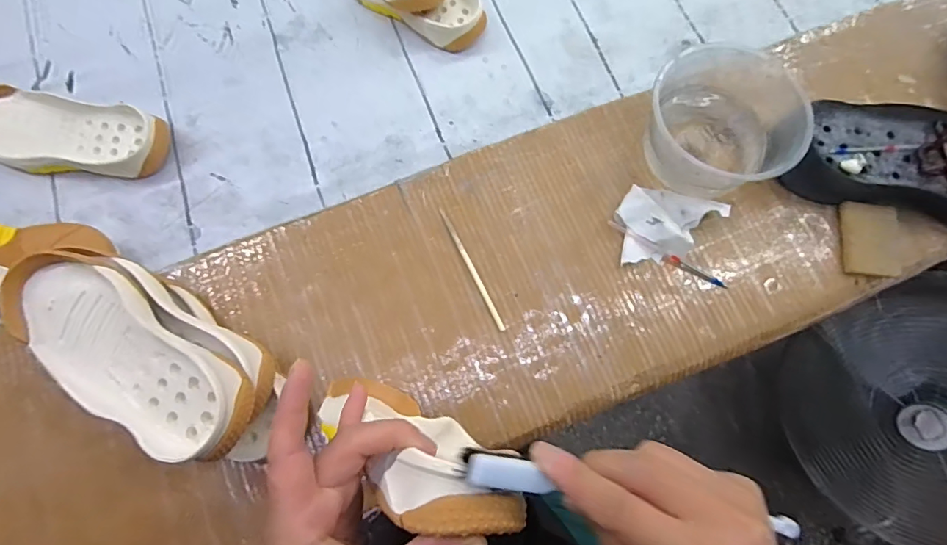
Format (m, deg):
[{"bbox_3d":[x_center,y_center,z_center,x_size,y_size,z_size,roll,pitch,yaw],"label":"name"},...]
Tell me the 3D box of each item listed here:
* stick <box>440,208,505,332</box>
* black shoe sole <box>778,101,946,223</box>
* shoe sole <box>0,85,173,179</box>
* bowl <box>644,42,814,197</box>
[{"bbox_3d":[-0.001,-0.003,0.440,0.007,0.006,0.125,-25,77,-7],"label":"stick"},{"bbox_3d":[0.466,-0.101,0.465,0.307,0.035,0.114,12,76,3],"label":"black shoe sole"},{"bbox_3d":[-0.429,-0.144,0.488,0.221,0.030,0.081,12,73,2],"label":"shoe sole"},{"bbox_3d":[0.225,-0.133,0.447,0.129,0.078,0.126,0,76,0],"label":"bowl"}]

